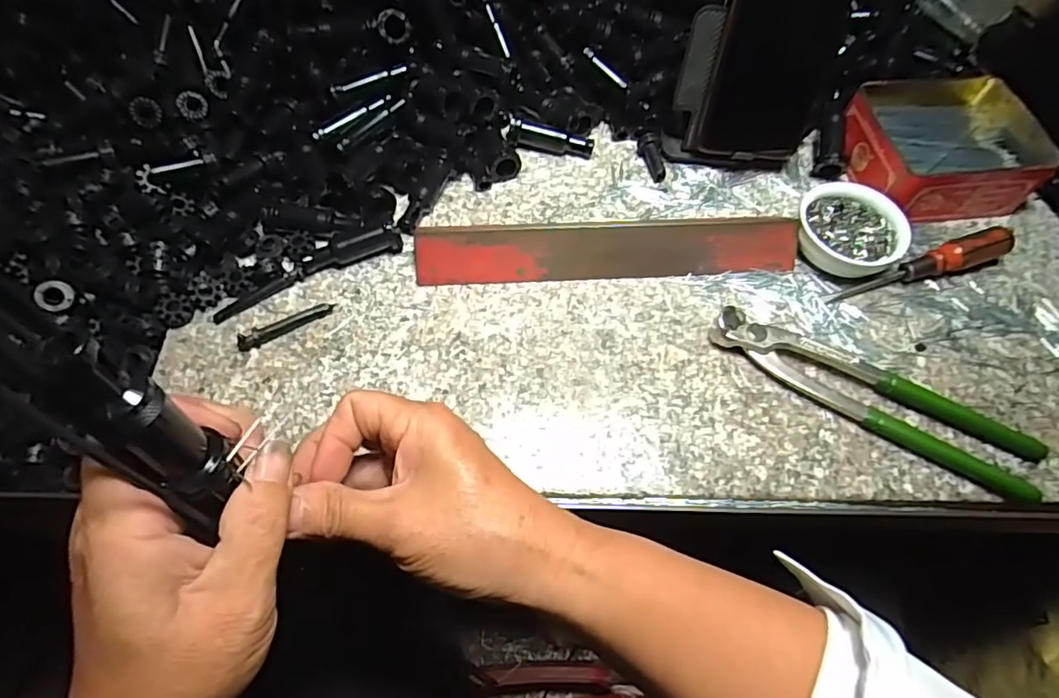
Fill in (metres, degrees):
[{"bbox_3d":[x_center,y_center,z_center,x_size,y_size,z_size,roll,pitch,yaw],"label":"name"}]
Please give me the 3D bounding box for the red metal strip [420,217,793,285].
[{"bbox_3d":[0.055,-0.066,0.393,0.255,0.038,0.007,-3,20,-5],"label":"red metal strip"}]

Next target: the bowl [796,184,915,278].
[{"bbox_3d":[0.222,-0.082,0.406,0.065,0.022,0.069,1,61,-2],"label":"bowl"}]

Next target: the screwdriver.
[{"bbox_3d":[0.268,-0.055,0.397,0.136,0.025,0.019,-18,63,-12],"label":"screwdriver"}]

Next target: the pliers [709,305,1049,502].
[{"bbox_3d":[0.206,0.027,0.354,0.194,0.016,0.042,25,63,11],"label":"pliers"}]

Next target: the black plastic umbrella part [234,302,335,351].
[{"bbox_3d":[-0.153,-0.015,0.367,0.060,0.009,0.010,-29,66,-17],"label":"black plastic umbrella part"}]

